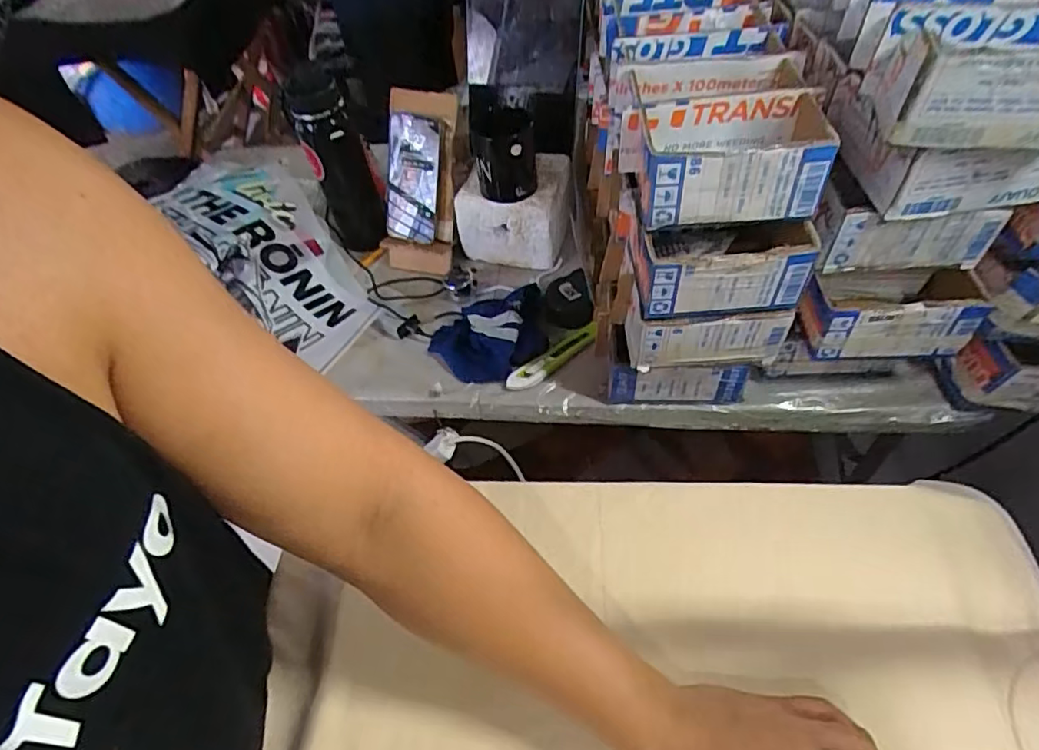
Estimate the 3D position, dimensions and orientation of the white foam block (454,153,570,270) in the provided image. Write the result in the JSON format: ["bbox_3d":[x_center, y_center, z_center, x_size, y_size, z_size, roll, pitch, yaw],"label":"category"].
[{"bbox_3d":[-0.003,-0.247,0.867,0.143,0.116,0.126,13,54,13],"label":"white foam block"}]

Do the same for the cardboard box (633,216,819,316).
[{"bbox_3d":[0.193,-0.121,0.569,0.155,0.076,0.107,-3,52,2],"label":"cardboard box"}]

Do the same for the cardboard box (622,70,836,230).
[{"bbox_3d":[0.188,-0.193,0.522,0.179,0.071,0.106,-2,52,2],"label":"cardboard box"}]

